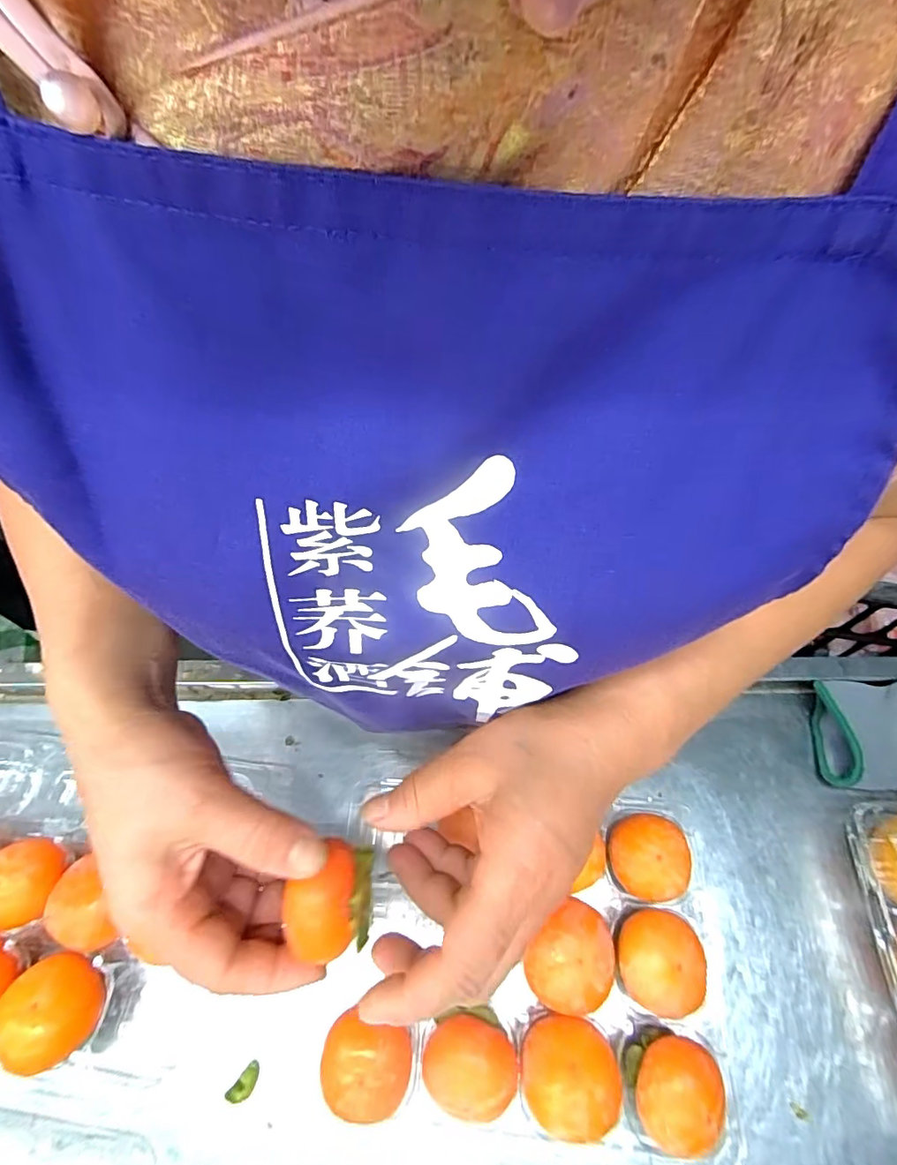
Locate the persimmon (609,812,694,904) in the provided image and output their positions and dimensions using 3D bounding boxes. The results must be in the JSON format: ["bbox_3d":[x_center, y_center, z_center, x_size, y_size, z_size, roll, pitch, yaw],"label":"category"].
[{"bbox_3d":[0.122,0.172,0.322,0.045,0.040,0.046,9,59,6],"label":"persimmon"}]

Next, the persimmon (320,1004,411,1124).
[{"bbox_3d":[-0.043,0.256,0.275,0.044,0.045,0.040,0,59,0],"label":"persimmon"}]

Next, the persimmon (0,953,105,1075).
[{"bbox_3d":[-0.219,0.239,0.289,0.046,0.044,0.048,-1,60,1],"label":"persimmon"}]

